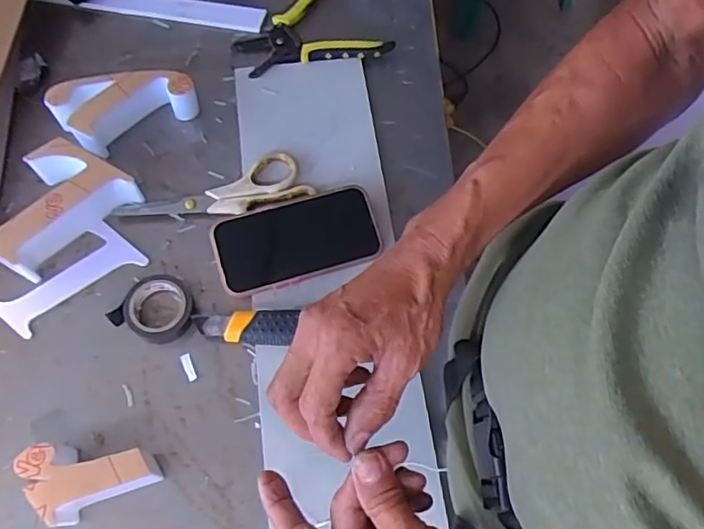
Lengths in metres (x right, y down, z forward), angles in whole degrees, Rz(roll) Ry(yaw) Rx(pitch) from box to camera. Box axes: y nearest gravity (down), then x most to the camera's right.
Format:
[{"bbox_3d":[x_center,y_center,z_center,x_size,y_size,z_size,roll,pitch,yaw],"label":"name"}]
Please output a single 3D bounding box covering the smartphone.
[{"bbox_3d":[-0.051,-0.024,0.541,0.149,0.014,0.080,-16,77,-8],"label":"smartphone"}]

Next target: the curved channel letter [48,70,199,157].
[{"bbox_3d":[-0.227,-0.161,0.587,0.127,0.048,0.067,-30,70,-12],"label":"curved channel letter"}]

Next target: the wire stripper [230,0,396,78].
[{"bbox_3d":[-0.048,-0.248,0.643,0.144,0.013,0.131,-37,72,-14],"label":"wire stripper"}]

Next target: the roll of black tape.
[{"bbox_3d":[-0.171,0.039,0.517,0.064,0.019,0.059,0,67,0],"label":"roll of black tape"}]

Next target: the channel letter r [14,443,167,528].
[{"bbox_3d":[-0.204,0.158,0.456,0.084,0.046,0.057,-25,69,-10],"label":"channel letter r"}]

